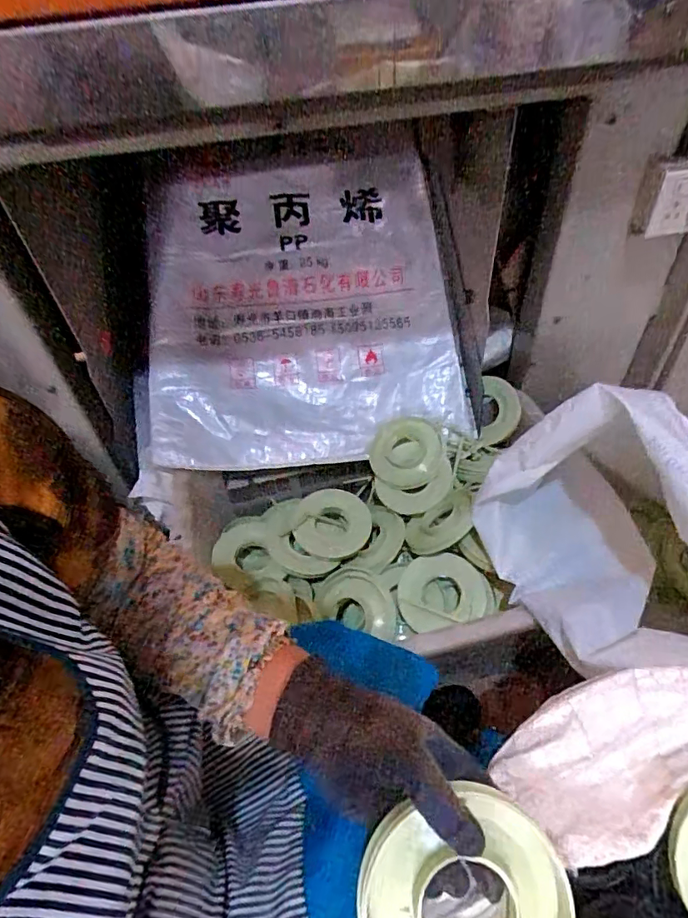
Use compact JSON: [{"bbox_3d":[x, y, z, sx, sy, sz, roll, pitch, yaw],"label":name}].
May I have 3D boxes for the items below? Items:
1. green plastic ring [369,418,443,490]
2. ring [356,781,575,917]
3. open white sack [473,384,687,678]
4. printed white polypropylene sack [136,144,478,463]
[{"bbox_3d":[0.106,-0.010,0.891,0.120,0.009,0.123,-3,79,14],"label":"green plastic ring"},{"bbox_3d":[0.076,0.281,0.321,0.130,0.025,0.122,0,71,-1],"label":"ring"},{"bbox_3d":[0.330,0.091,0.609,0.238,0.266,0.346,-18,49,-11],"label":"open white sack"},{"bbox_3d":[-0.081,-0.294,0.952,0.586,0.084,0.609,-6,85,1],"label":"printed white polypropylene sack"}]

